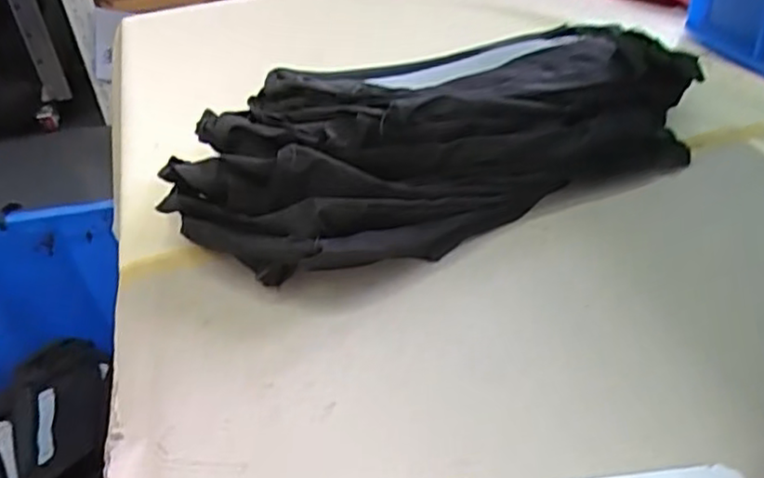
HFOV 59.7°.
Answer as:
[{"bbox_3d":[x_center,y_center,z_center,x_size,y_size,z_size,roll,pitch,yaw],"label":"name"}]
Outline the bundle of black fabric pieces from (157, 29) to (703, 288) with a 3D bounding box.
[{"bbox_3d":[0.034,-0.064,0.370,0.299,0.069,0.135,-21,41,-19],"label":"bundle of black fabric pieces"}]

